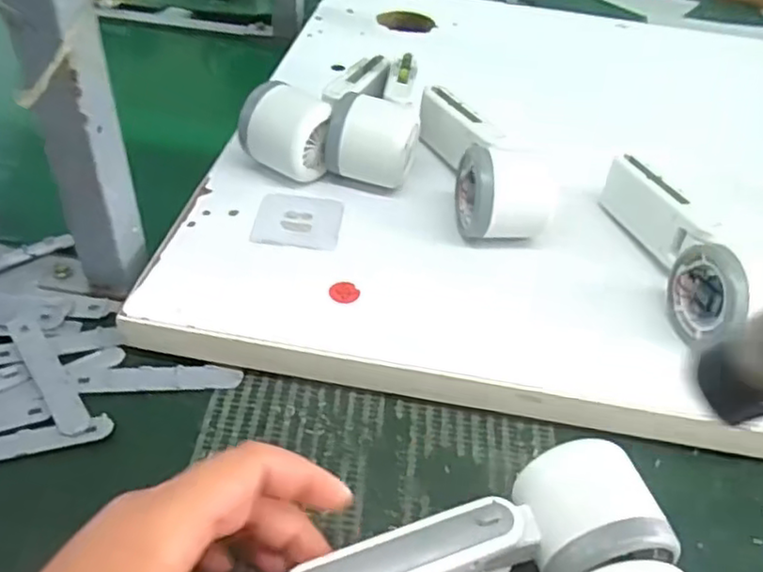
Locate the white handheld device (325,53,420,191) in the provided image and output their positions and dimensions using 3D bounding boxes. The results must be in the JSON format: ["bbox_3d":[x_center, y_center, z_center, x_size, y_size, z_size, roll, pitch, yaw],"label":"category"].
[{"bbox_3d":[-0.003,-0.136,0.511,0.066,0.057,0.155,7,42,2],"label":"white handheld device"}]

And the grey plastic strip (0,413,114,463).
[{"bbox_3d":[-0.187,0.081,0.341,0.093,0.005,0.017,-10,44,-16],"label":"grey plastic strip"}]

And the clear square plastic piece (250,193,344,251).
[{"bbox_3d":[-0.056,-0.046,0.452,0.056,0.004,0.054,6,42,1],"label":"clear square plastic piece"}]

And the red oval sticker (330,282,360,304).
[{"bbox_3d":[-0.022,0.004,0.403,0.017,0.004,0.016,-23,49,-28],"label":"red oval sticker"}]

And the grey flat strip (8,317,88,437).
[{"bbox_3d":[-0.184,0.048,0.369,0.015,0.007,0.094,-25,50,-29],"label":"grey flat strip"}]

